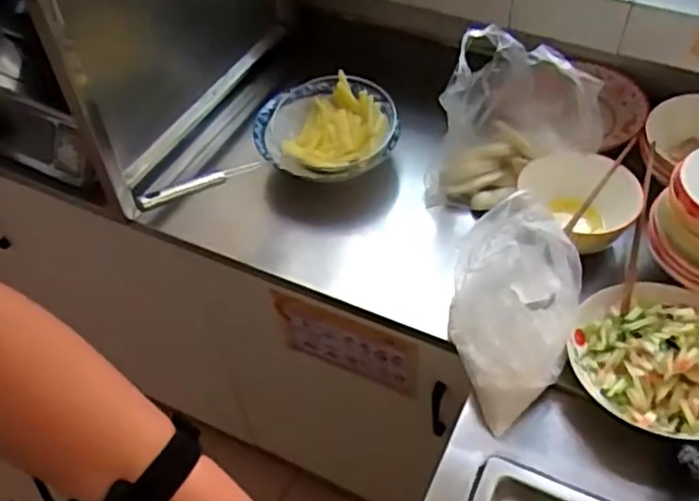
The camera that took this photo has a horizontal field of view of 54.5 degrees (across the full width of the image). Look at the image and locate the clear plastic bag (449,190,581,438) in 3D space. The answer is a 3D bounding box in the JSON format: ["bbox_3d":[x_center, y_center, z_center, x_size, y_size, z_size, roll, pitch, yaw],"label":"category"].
[{"bbox_3d":[0.163,0.062,0.698,0.126,0.169,0.148,26,57,23],"label":"clear plastic bag"}]

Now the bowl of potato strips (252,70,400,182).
[{"bbox_3d":[-0.030,-0.164,0.966,0.198,0.058,0.182,-2,51,3],"label":"bowl of potato strips"}]

